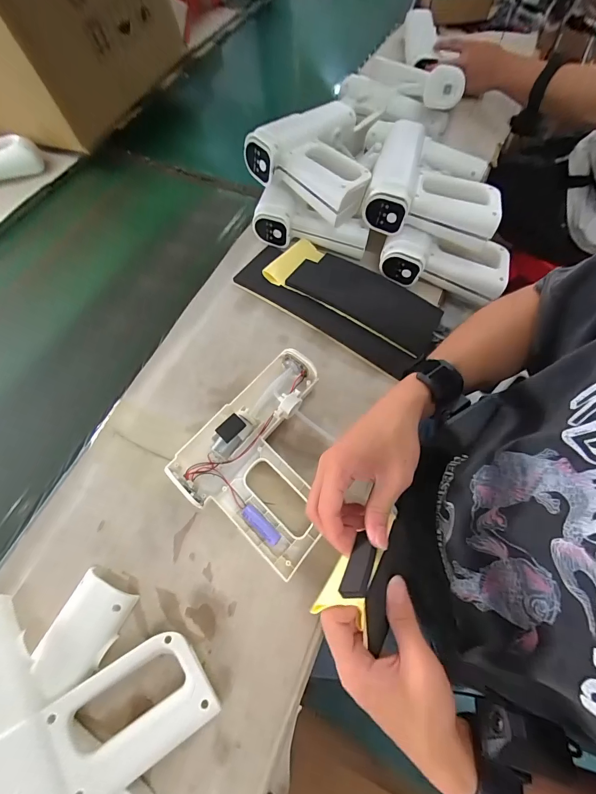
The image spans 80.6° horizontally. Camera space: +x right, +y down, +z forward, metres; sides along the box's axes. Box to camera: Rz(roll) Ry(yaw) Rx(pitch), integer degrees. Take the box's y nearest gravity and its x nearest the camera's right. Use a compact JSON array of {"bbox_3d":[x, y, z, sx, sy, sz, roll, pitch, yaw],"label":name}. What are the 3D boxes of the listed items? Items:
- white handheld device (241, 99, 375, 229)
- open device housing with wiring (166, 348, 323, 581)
[{"bbox_3d":[0.053,-0.375,0.531,0.180,0.062,0.208,35,70,16],"label":"white handheld device"},{"bbox_3d":[-0.021,0.061,0.417,0.181,0.046,0.209,34,68,14],"label":"open device housing with wiring"}]

